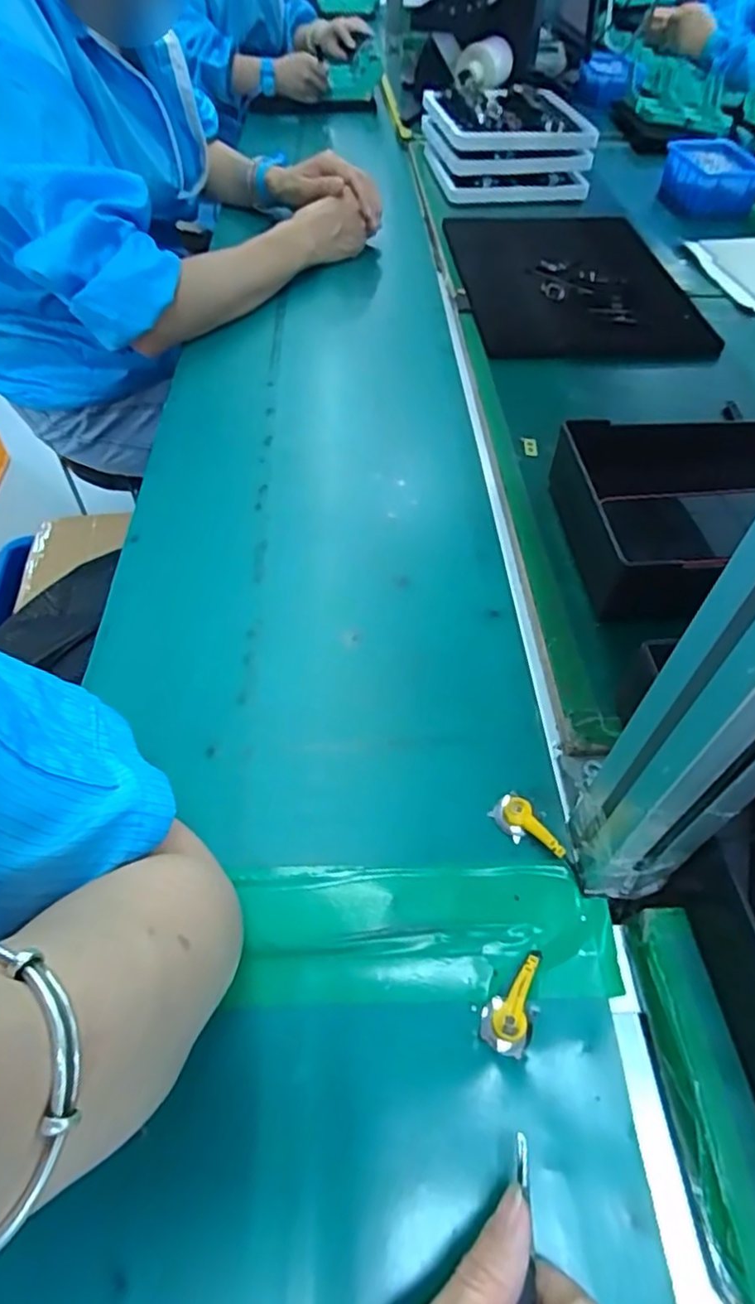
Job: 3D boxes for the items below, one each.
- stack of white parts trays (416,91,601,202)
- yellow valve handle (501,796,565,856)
[{"bbox_3d":[0.191,-0.768,0.963,0.234,0.085,0.224,1,51,-1],"label":"stack of white parts trays"},{"bbox_3d":[0.086,0.100,0.362,0.015,0.014,0.045,-28,57,-22],"label":"yellow valve handle"}]

